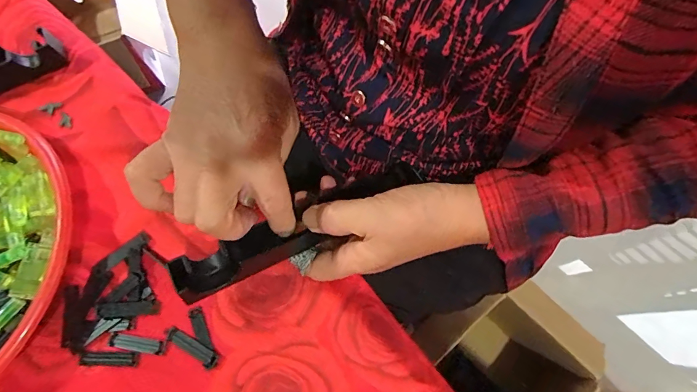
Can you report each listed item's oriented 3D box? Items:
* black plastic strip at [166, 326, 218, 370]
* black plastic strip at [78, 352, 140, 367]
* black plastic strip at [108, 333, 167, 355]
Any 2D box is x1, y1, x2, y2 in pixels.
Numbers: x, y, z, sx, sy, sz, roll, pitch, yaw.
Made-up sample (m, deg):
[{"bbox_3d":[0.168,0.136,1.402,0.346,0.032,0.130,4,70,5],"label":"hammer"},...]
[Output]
[{"bbox_3d":[-0.117,0.113,0.291,0.044,0.004,0.011,30,76,12],"label":"black plastic strip"},{"bbox_3d":[-0.181,0.123,0.294,0.045,0.005,0.010,0,72,4],"label":"black plastic strip"},{"bbox_3d":[-0.159,0.111,0.293,0.043,0.004,0.010,7,72,6],"label":"black plastic strip"}]

